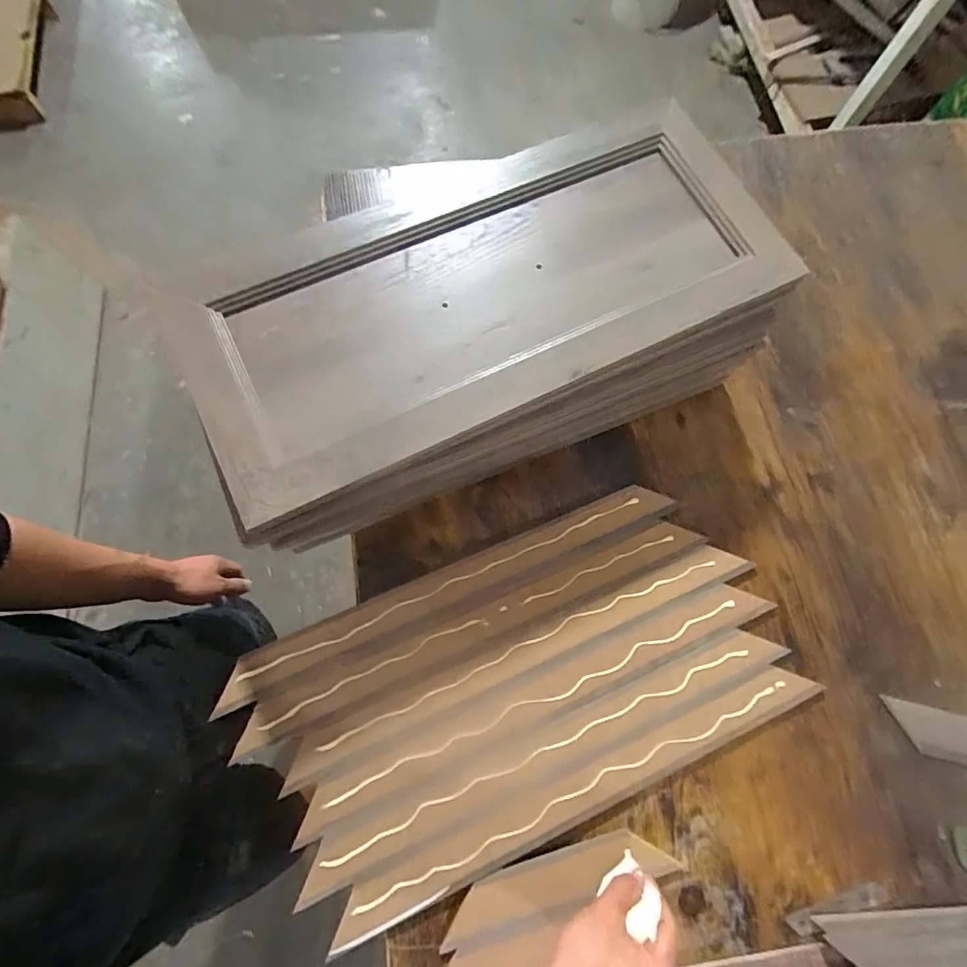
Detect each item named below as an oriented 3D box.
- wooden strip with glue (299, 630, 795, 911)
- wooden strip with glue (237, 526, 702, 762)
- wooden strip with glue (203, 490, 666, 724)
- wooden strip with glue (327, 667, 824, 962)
[{"bbox_3d":[0.063,0.265,0.480,0.489,0.023,0.053,-23,74,-6],"label":"wooden strip with glue"},{"bbox_3d":[-0.003,0.144,0.507,0.490,0.015,0.045,-23,74,-6],"label":"wooden strip with glue"},{"bbox_3d":[-0.029,0.107,0.524,0.495,0.020,0.042,-24,74,-6],"label":"wooden strip with glue"},{"bbox_3d":[0.102,0.301,0.482,0.491,0.010,0.057,-22,78,-8],"label":"wooden strip with glue"}]

